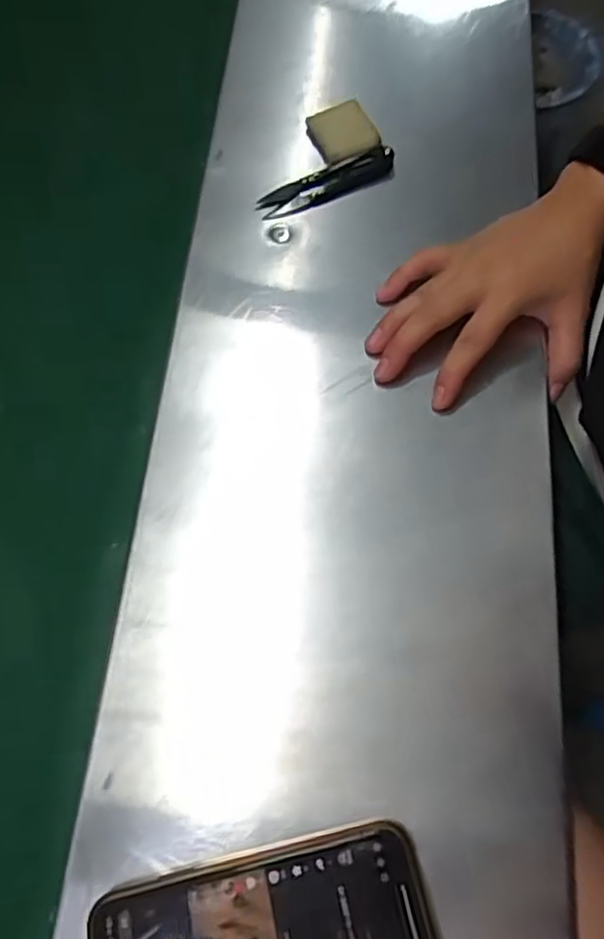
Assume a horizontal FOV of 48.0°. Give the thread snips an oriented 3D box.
[{"bbox_3d":[0.019,-0.205,0.484,0.101,0.011,0.024,-22,69,-7],"label":"thread snips"}]

